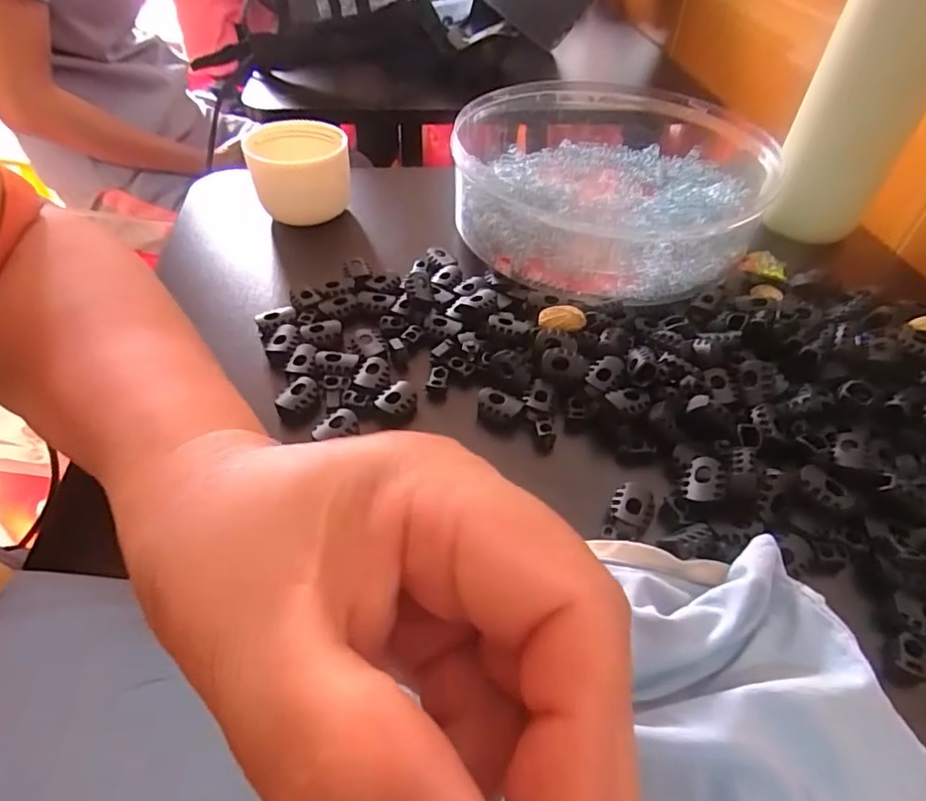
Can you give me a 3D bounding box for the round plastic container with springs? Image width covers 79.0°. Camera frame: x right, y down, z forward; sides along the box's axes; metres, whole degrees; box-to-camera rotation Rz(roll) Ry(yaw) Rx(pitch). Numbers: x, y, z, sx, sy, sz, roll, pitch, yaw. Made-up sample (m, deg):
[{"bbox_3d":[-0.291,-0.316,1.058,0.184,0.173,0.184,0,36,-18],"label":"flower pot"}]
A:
[{"bbox_3d":[0.098,-0.153,0.368,0.194,0.044,0.217,28,51,23],"label":"round plastic container with springs"}]

